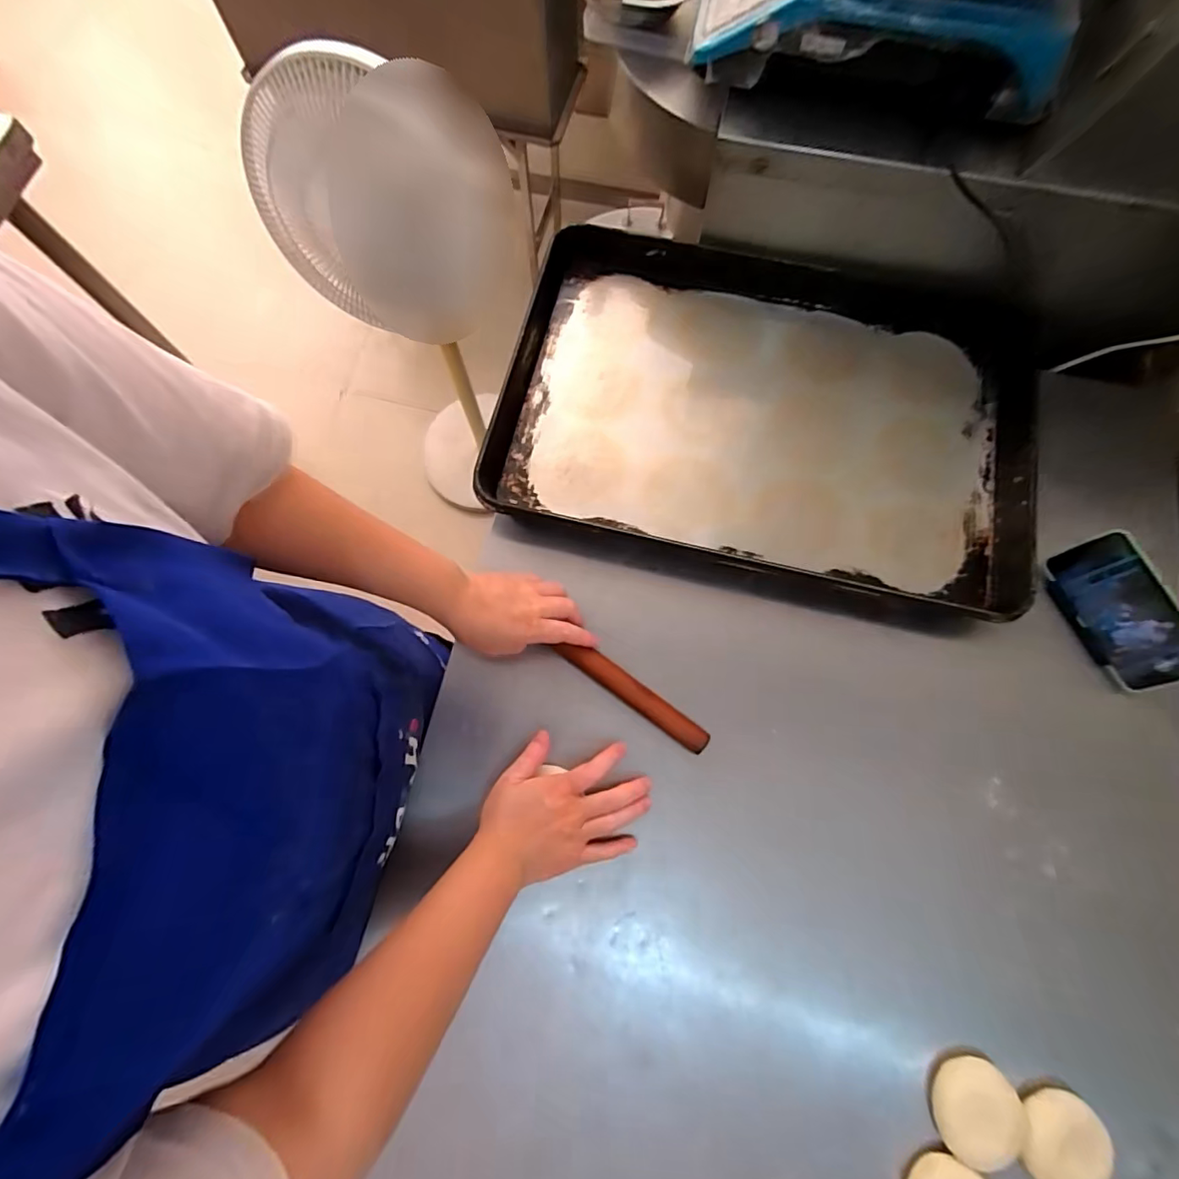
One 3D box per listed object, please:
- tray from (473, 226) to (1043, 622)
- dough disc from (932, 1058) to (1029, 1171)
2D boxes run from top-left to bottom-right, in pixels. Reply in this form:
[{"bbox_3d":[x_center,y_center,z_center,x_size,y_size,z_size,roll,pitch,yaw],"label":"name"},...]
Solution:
[{"bbox_3d":[0.201,-0.209,0.646,0.612,0.057,0.403,13,76,4],"label":"tray"},{"bbox_3d":[0.332,0.447,0.459,0.072,0.029,0.058,-41,79,-10],"label":"dough disc"}]

